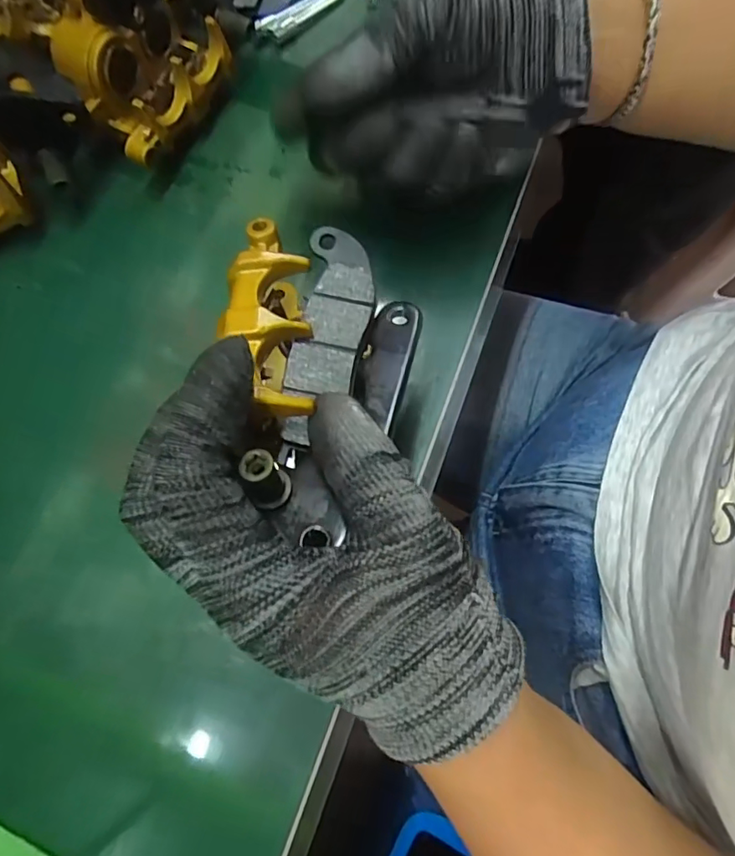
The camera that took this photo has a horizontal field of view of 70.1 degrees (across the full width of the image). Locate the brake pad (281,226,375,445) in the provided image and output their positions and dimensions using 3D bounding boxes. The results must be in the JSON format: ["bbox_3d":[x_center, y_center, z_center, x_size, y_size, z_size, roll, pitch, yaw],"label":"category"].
[{"bbox_3d":[-0.015,-0.036,0.195,0.027,0.005,0.087,11,73,4],"label":"brake pad"}]

